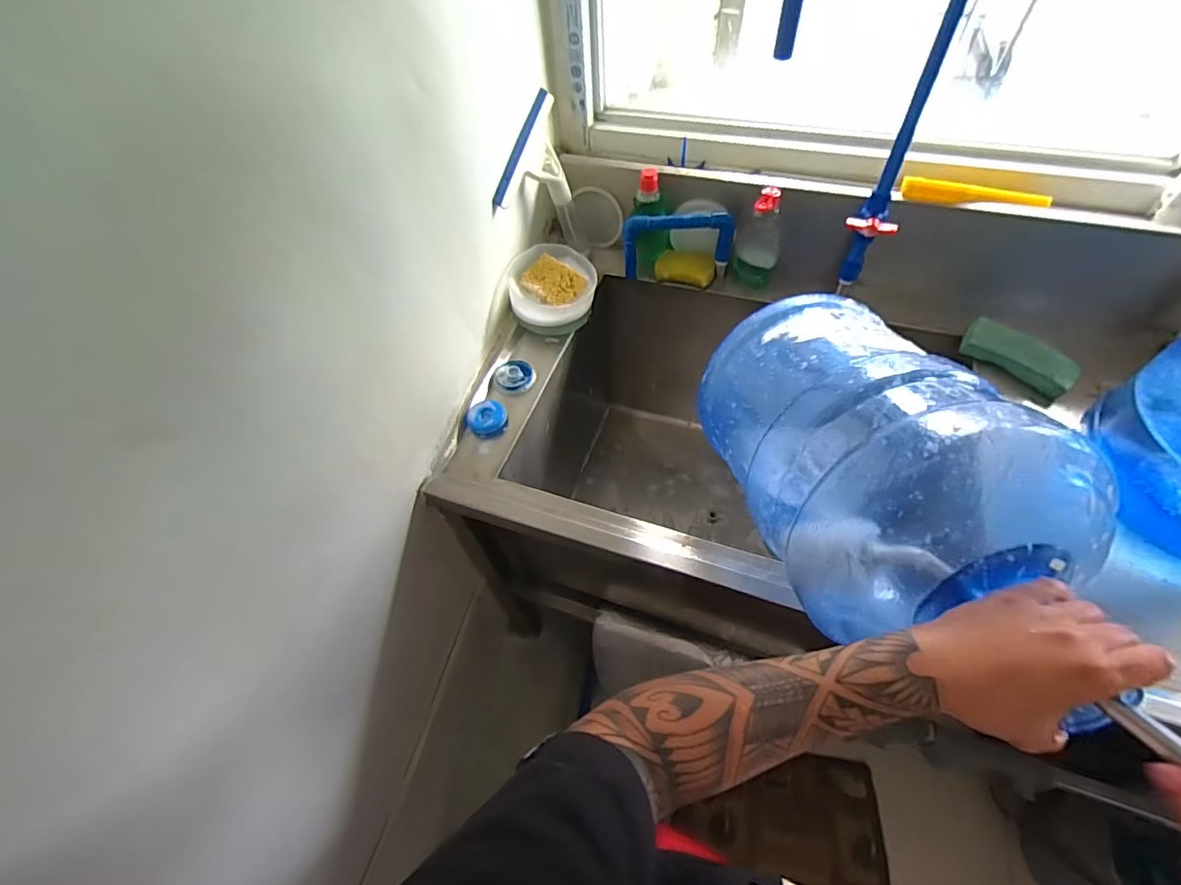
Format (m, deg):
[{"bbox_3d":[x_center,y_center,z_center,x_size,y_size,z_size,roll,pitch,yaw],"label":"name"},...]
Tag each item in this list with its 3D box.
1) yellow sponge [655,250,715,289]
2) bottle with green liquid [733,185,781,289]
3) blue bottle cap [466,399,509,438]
[{"bbox_3d":[0.168,-0.309,0.894,0.102,0.033,0.056,10,57,11],"label":"yellow sponge"},{"bbox_3d":[0.278,-0.331,0.837,0.071,0.161,0.046,13,58,13],"label":"bottle with green liquid"},{"bbox_3d":[-0.149,-0.036,0.738,0.055,0.030,0.055,-2,56,3],"label":"blue bottle cap"}]

